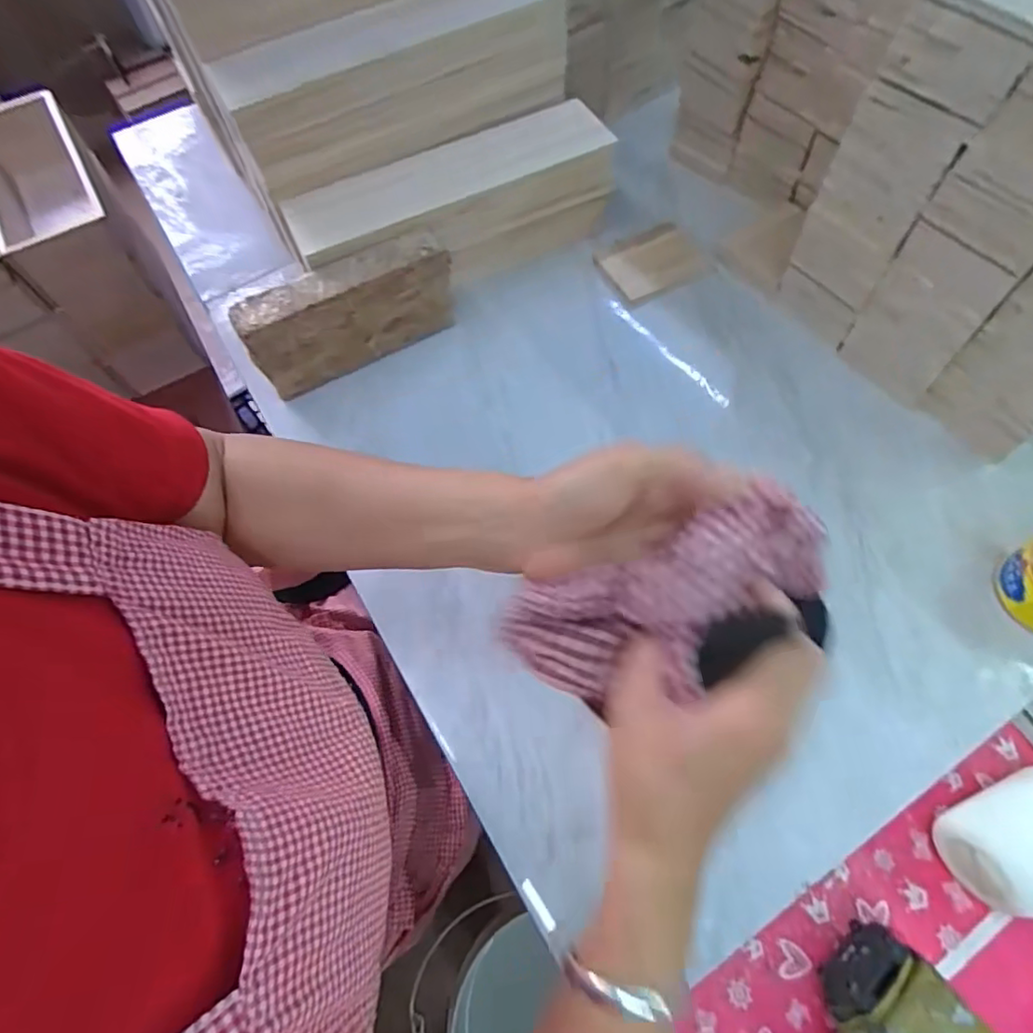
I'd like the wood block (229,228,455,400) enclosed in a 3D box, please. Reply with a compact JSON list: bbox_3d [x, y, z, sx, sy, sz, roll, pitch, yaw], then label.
[{"bbox_3d":[-0.167,-0.202,0.596,0.209,0.102,0.046,-30,66,-11],"label":"wood block"}]

